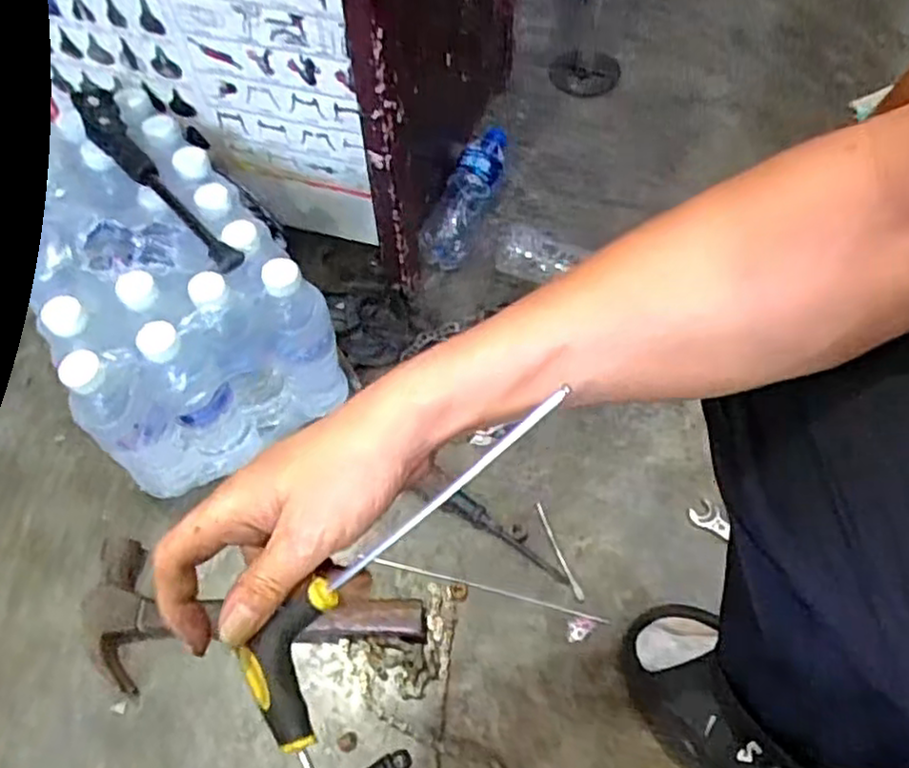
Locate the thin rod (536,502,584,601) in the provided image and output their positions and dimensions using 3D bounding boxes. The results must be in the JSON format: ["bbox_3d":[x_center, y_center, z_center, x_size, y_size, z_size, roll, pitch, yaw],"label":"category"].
[{"bbox_3d":[0.104,0.166,0.717,0.009,0.010,0.101,-21,74,-11],"label":"thin rod"}]

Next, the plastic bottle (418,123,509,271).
[{"bbox_3d":[0.020,-0.244,0.938,0.057,0.062,0.226,15,60,10],"label":"plastic bottle"}]

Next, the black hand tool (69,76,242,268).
[{"bbox_3d":[-0.289,-0.198,0.681,0.039,0.036,0.275,-34,64,-18],"label":"black hand tool"}]

